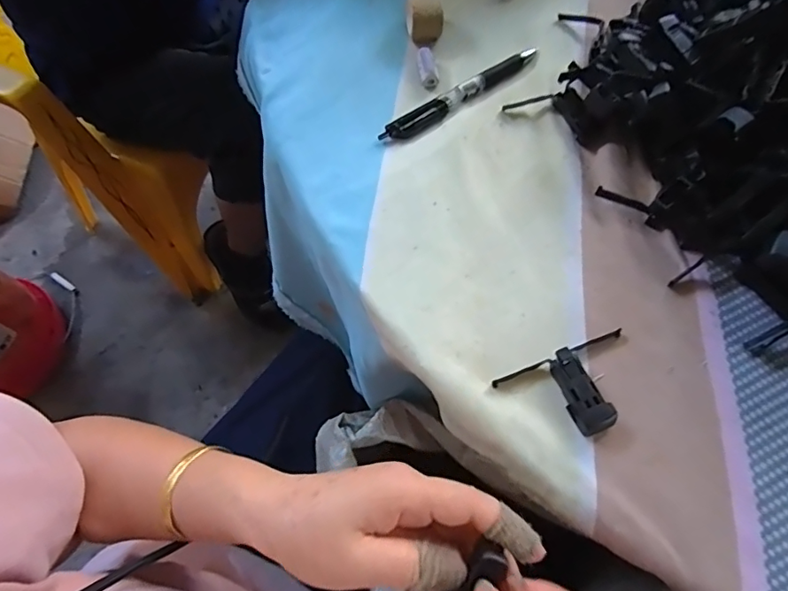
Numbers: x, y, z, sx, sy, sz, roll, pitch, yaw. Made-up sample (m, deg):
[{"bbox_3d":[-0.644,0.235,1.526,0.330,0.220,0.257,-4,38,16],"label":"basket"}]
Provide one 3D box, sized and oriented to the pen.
[{"bbox_3d":[0.052,-0.150,0.374,0.140,0.007,0.017,-32,70,-13],"label":"pen"}]

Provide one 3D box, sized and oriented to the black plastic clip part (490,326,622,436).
[{"bbox_3d":[0.105,0.054,0.283,0.080,0.014,0.048,-20,67,-8],"label":"black plastic clip part"}]

